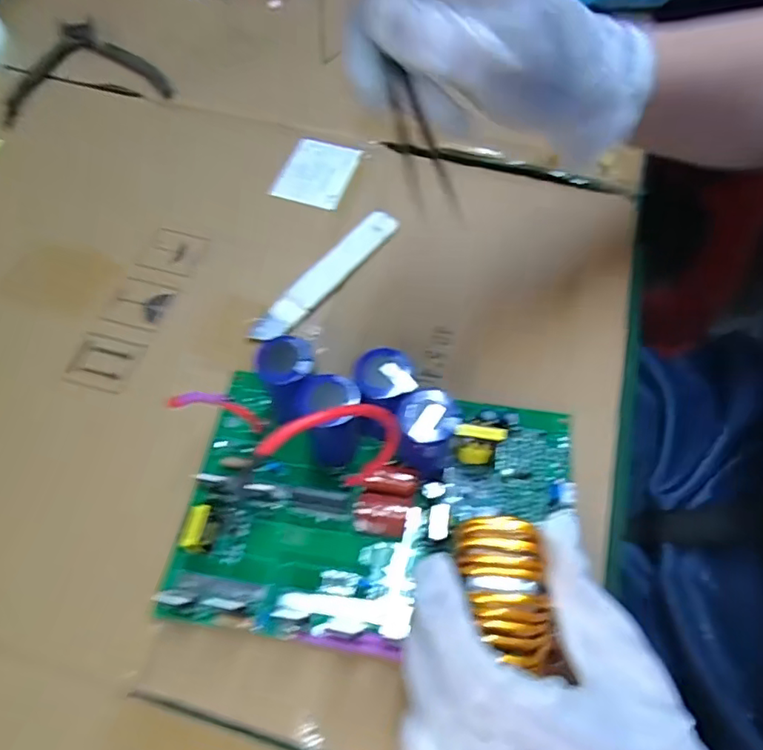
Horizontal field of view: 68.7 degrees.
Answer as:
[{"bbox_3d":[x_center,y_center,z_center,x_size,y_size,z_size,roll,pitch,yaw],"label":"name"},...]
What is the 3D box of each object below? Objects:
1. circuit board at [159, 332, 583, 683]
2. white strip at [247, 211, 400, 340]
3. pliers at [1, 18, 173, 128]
[{"bbox_3d":[-0.001,0.056,0.265,0.191,0.065,0.134,8,60,3],"label":"circuit board"},{"bbox_3d":[-0.035,-0.066,0.372,0.023,0.009,0.131,33,64,16],"label":"white strip"},{"bbox_3d":[-0.258,-0.266,0.479,0.129,0.011,0.116,-18,62,-12],"label":"pliers"}]

